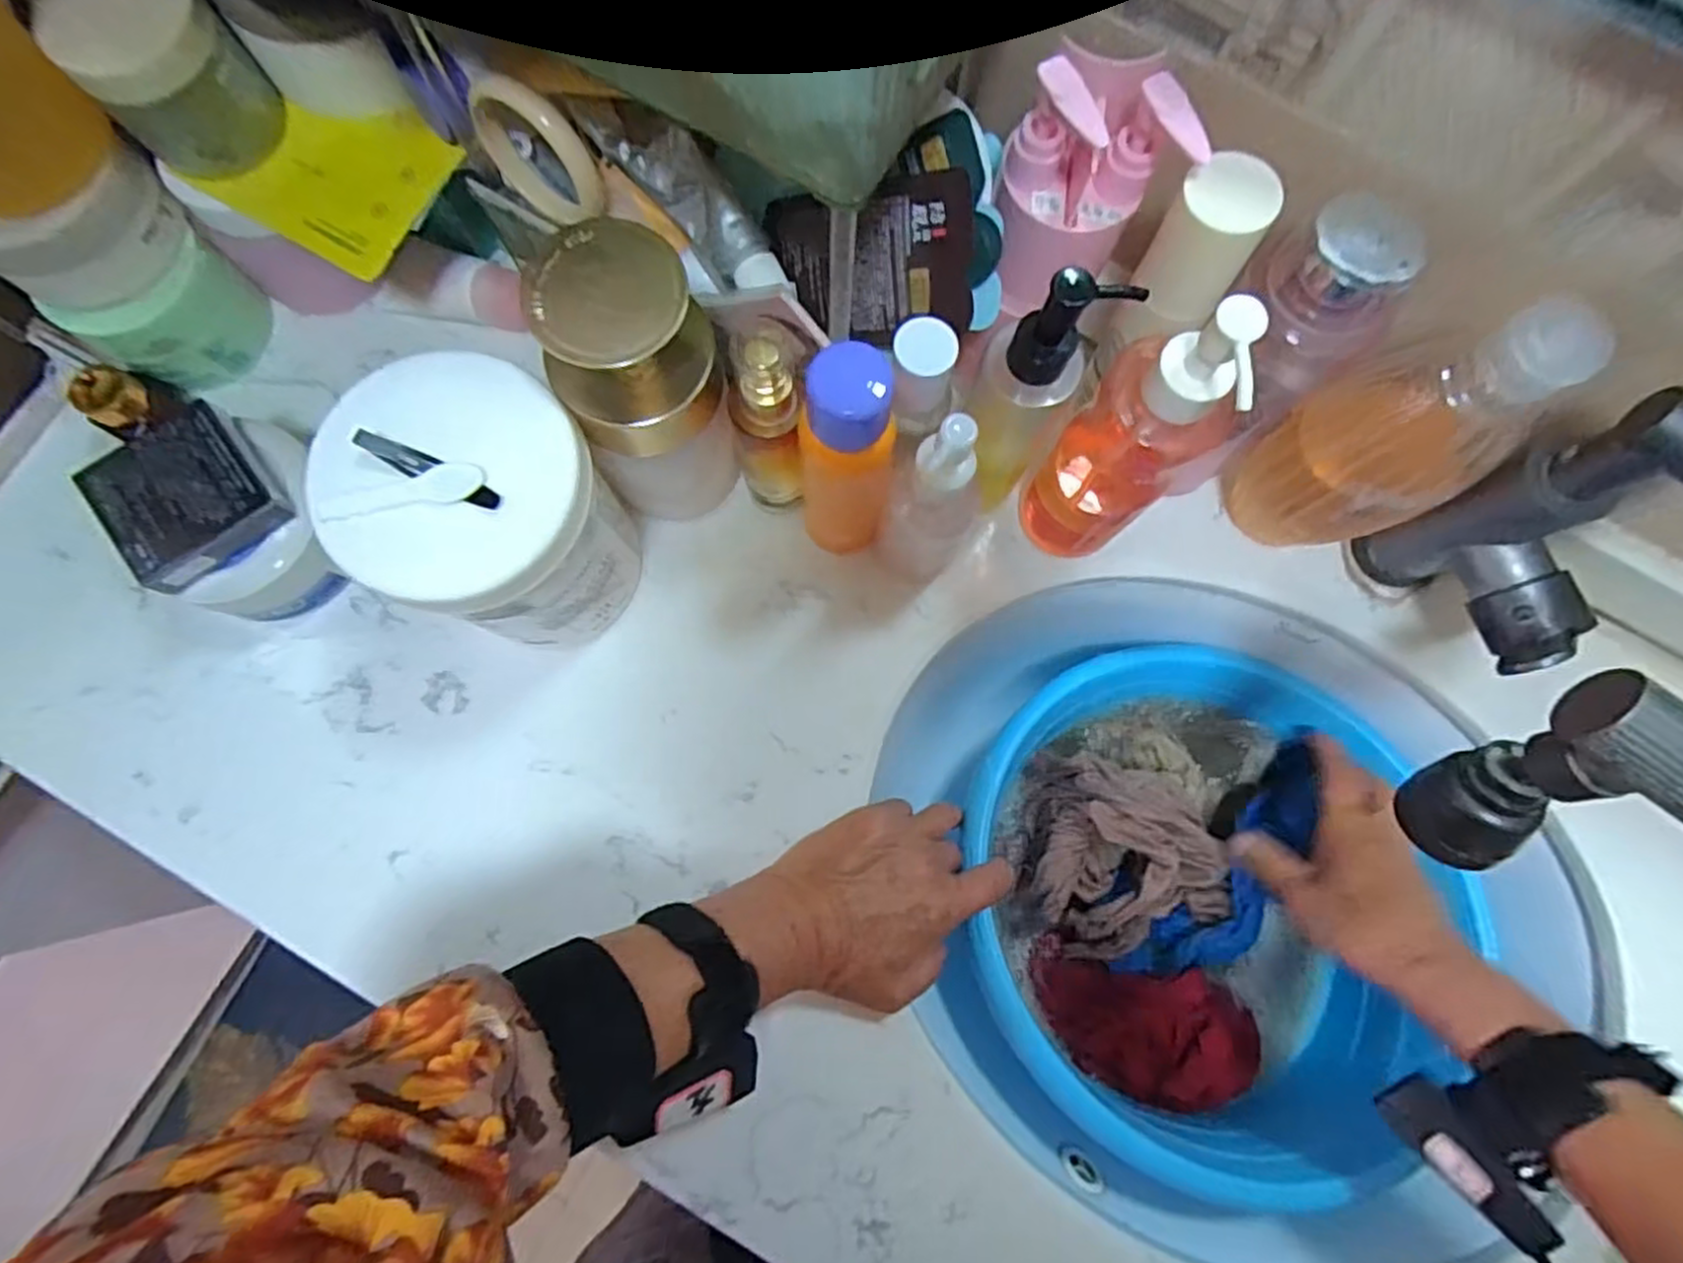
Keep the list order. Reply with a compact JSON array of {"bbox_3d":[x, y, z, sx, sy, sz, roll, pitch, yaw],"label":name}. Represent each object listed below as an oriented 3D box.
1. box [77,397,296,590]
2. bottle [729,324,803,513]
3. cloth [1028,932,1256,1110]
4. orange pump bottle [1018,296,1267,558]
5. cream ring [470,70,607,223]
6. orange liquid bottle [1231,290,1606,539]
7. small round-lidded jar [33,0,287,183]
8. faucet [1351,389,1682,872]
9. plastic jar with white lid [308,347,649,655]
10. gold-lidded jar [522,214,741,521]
[{"bbox_3d":[-0.329,-0.069,0.378,0.073,0.018,0.073,-35,82,-6],"label":"box"},{"bbox_3d":[-0.037,-0.098,0.384,0.034,0.147,0.028,-7,80,-2],"label":"bottle"},{"bbox_3d":[0.200,0.258,0.489,0.145,0.048,0.073,12,80,2],"label":"cloth"},{"bbox_3d":[0.139,-0.091,0.364,0.058,0.192,0.059,33,81,5],"label":"orange pump bottle"},{"bbox_3d":[-0.155,-0.243,0.382,0.081,0.068,0.023,38,82,6],"label":"cream ring"},{"bbox_3d":[0.264,-0.091,0.365,0.080,0.176,0.078,-29,82,-5],"label":"orange liquid bottle"},{"bbox_3d":[-0.322,-0.270,0.363,0.072,0.062,0.067,0,80,-1],"label":"small round-lidded jar"},{"bbox_3d":[0.294,0.011,0.328,0.083,0.224,0.204,41,82,6],"label":"faucet"},{"bbox_3d":[-0.161,-0.052,0.371,0.100,0.152,0.101,0,80,-1],"label":"plastic jar with white lid"},{"bbox_3d":[-0.095,-0.117,0.377,0.072,0.161,0.069,0,80,-1],"label":"gold-lidded jar"}]

